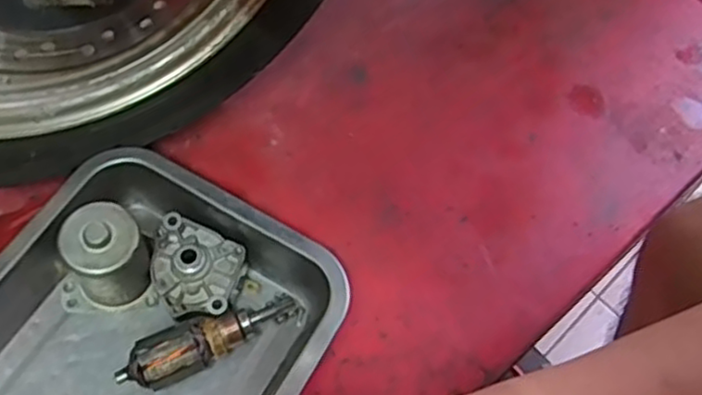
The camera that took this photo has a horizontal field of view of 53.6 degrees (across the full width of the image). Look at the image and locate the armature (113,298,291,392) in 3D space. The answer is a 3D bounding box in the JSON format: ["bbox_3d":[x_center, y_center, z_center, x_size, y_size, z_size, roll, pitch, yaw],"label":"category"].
[{"bbox_3d":[-0.095,0.095,0.461,0.117,0.031,0.032,-21,68,-16],"label":"armature"}]

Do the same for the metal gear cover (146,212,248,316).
[{"bbox_3d":[-0.110,0.052,0.491,0.064,0.025,0.063,17,63,2],"label":"metal gear cover"}]

